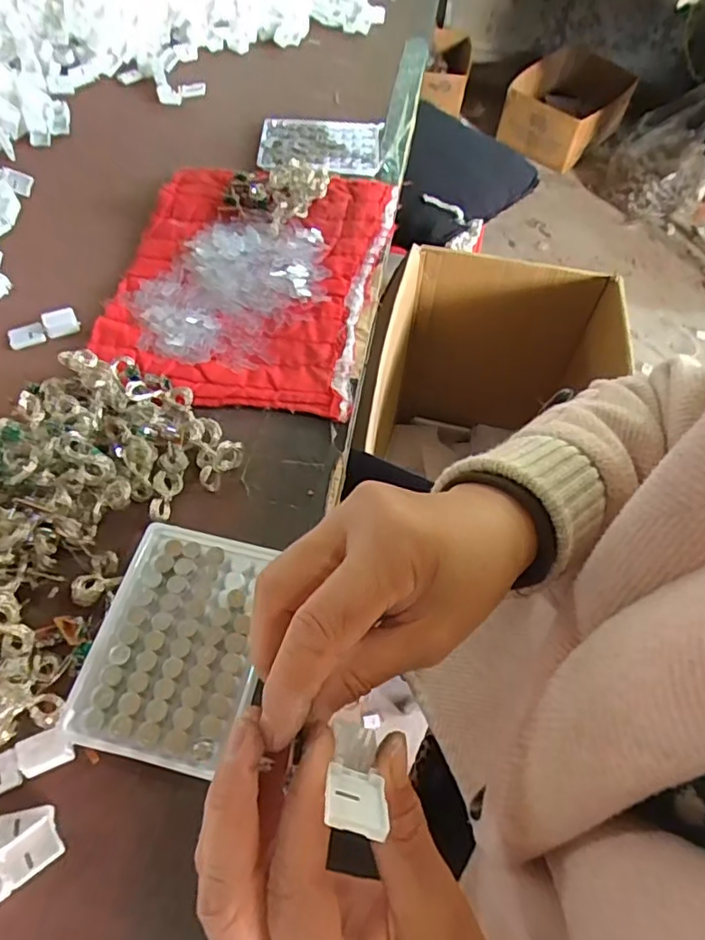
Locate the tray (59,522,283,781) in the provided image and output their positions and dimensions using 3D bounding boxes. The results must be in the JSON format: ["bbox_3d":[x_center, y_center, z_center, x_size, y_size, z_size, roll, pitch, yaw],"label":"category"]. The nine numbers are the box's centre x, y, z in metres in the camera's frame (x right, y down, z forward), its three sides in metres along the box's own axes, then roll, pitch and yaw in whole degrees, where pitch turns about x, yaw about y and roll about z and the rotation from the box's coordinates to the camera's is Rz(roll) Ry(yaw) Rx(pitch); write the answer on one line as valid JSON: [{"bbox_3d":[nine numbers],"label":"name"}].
[{"bbox_3d":[-0.102,0.100,0.342,0.094,0.020,0.129,10,59,3],"label":"tray"}]

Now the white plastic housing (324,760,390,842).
[{"bbox_3d":[0.001,0.104,0.183,0.018,0.030,0.004,13,93,3],"label":"white plastic housing"}]

